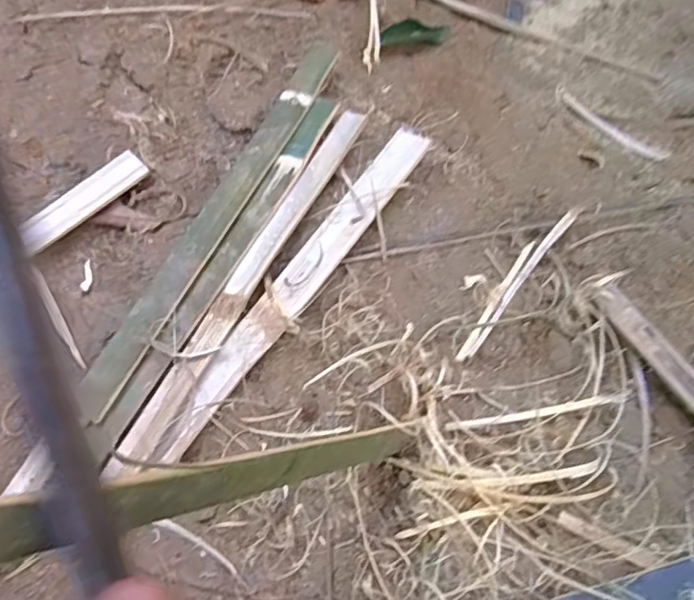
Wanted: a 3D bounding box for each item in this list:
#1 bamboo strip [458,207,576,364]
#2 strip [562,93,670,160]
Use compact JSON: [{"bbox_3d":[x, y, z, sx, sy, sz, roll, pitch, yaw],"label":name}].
[{"bbox_3d":[0.145,-0.017,0.492,0.018,0.009,0.176,37,71,13],"label":"bamboo strip"},{"bbox_3d":[0.258,-0.168,0.555,0.113,0.004,0.015,37,72,13],"label":"strip"}]

